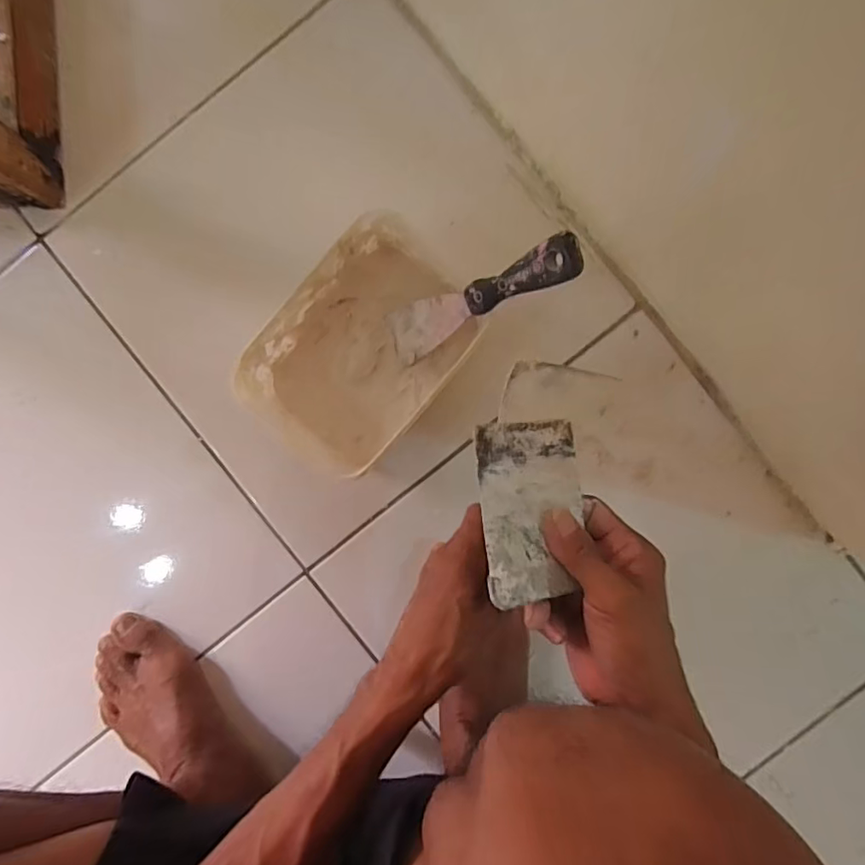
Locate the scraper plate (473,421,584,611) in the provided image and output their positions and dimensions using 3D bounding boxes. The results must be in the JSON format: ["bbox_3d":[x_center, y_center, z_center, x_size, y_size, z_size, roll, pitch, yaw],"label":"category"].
[{"bbox_3d":[0.063,0.045,0.331,0.075,0.004,0.103,-1,80,-29],"label":"scraper plate"}]

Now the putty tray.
[{"bbox_3d":[-0.058,-0.066,0.472,0.132,0.086,0.205,40,92,0],"label":"putty tray"}]

